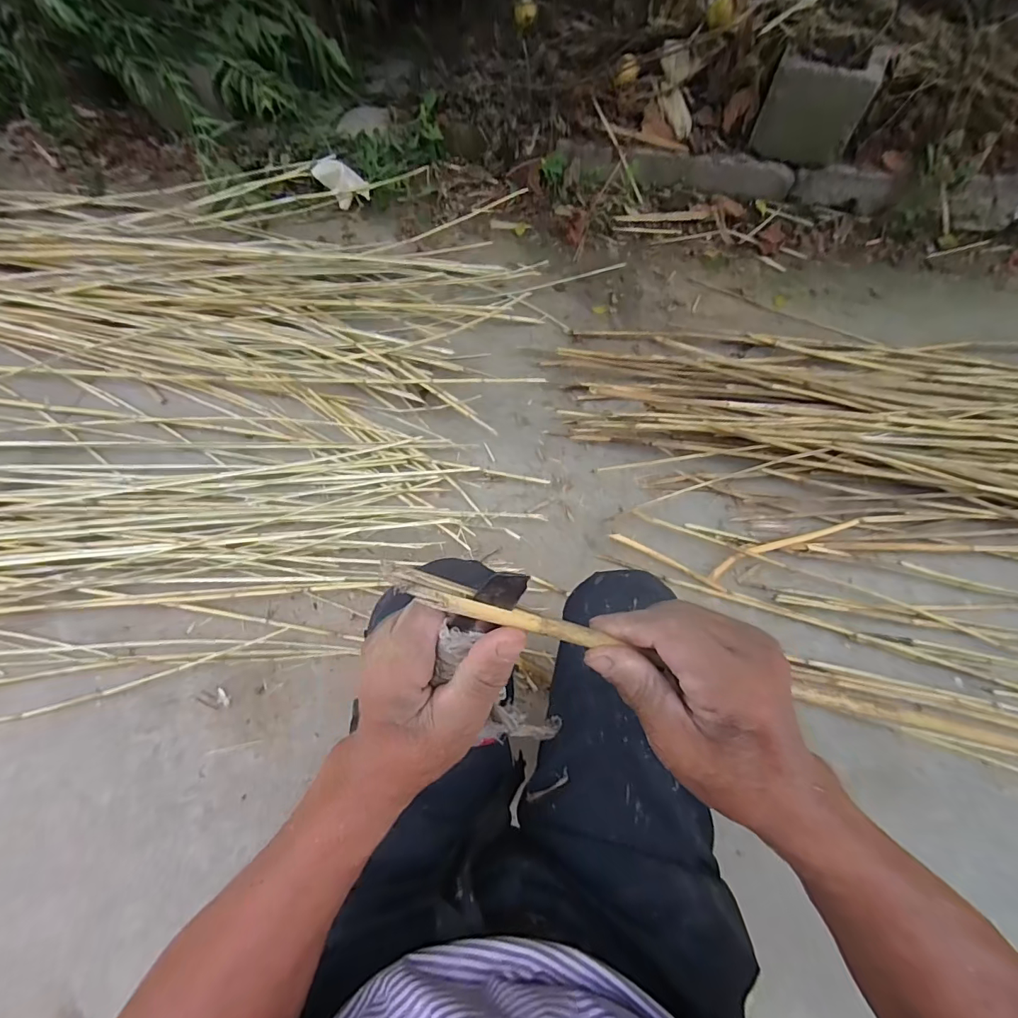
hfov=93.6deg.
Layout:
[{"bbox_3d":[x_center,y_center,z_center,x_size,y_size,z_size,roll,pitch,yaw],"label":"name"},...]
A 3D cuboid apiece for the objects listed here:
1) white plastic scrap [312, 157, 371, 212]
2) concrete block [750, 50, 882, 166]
[{"bbox_3d":[-0.426,-0.843,1.242,0.161,0.064,0.084,28,71,10],"label":"white plastic scrap"},{"bbox_3d":[0.732,-0.960,1.161,0.226,0.182,0.067,22,70,8],"label":"concrete block"}]

